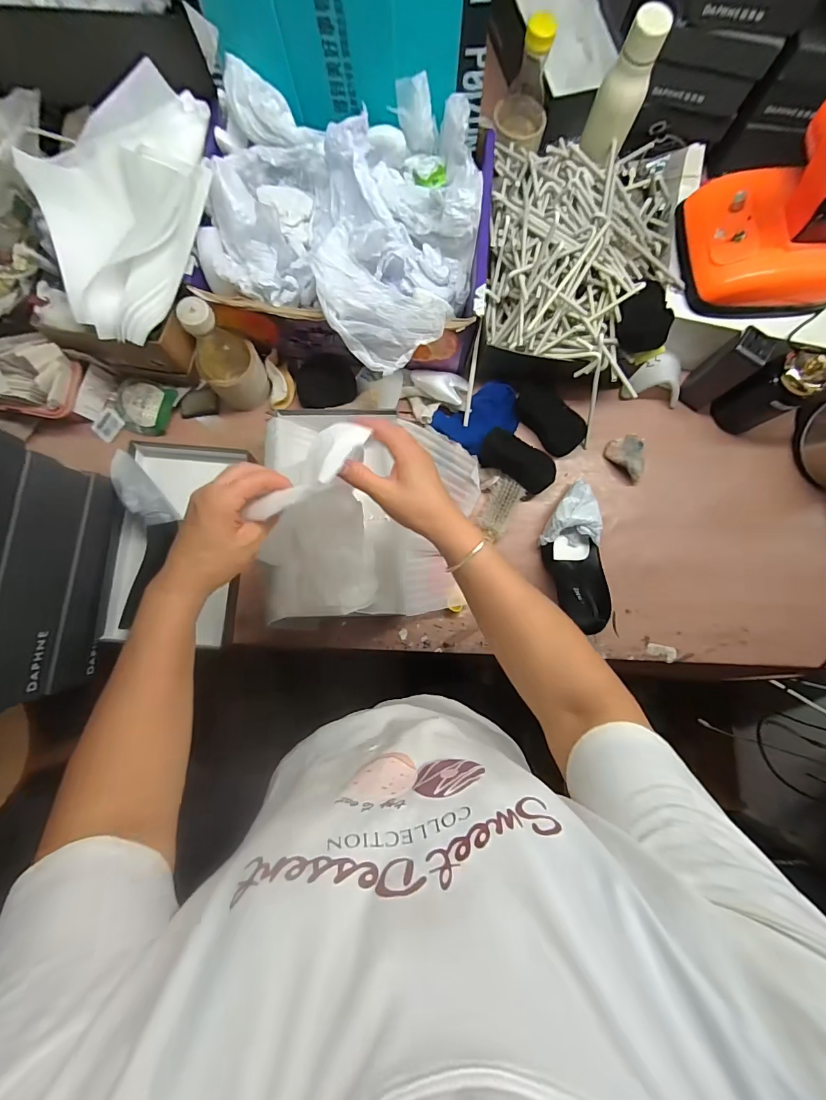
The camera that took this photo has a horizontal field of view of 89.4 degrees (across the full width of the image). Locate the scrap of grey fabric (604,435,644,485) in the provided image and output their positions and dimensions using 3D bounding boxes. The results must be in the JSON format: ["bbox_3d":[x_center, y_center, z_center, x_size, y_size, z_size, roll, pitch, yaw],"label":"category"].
[{"bbox_3d":[0.349,-0.153,0.690,0.062,0.031,0.074,13,83,0],"label":"scrap of grey fabric"}]

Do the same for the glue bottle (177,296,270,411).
[{"bbox_3d":[-0.273,-0.278,0.601,0.089,0.180,0.070,-36,85,-6],"label":"glue bottle"}]

